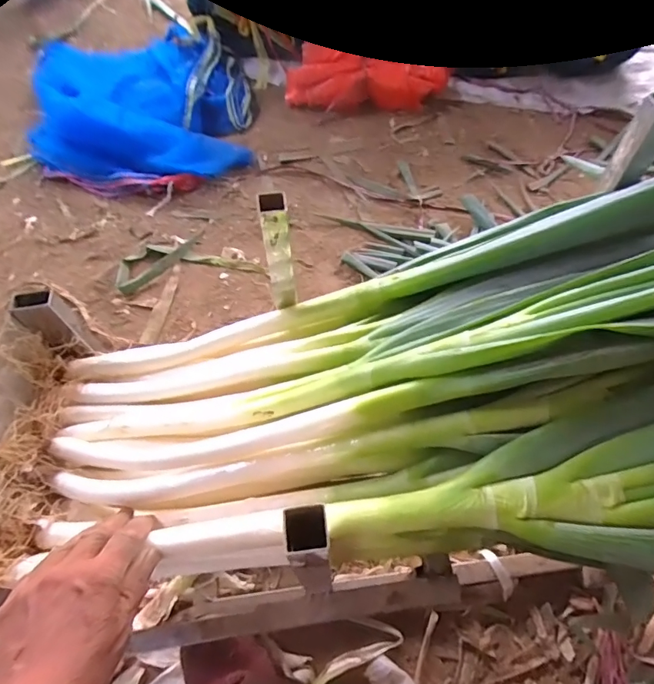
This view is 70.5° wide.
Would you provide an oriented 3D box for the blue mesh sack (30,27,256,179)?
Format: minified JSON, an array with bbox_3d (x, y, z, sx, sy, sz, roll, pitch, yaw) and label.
[{"bbox_3d":[-0.451,-0.610,1.131,0.508,0.079,0.603,-7,60,-3],"label":"blue mesh sack"}]

